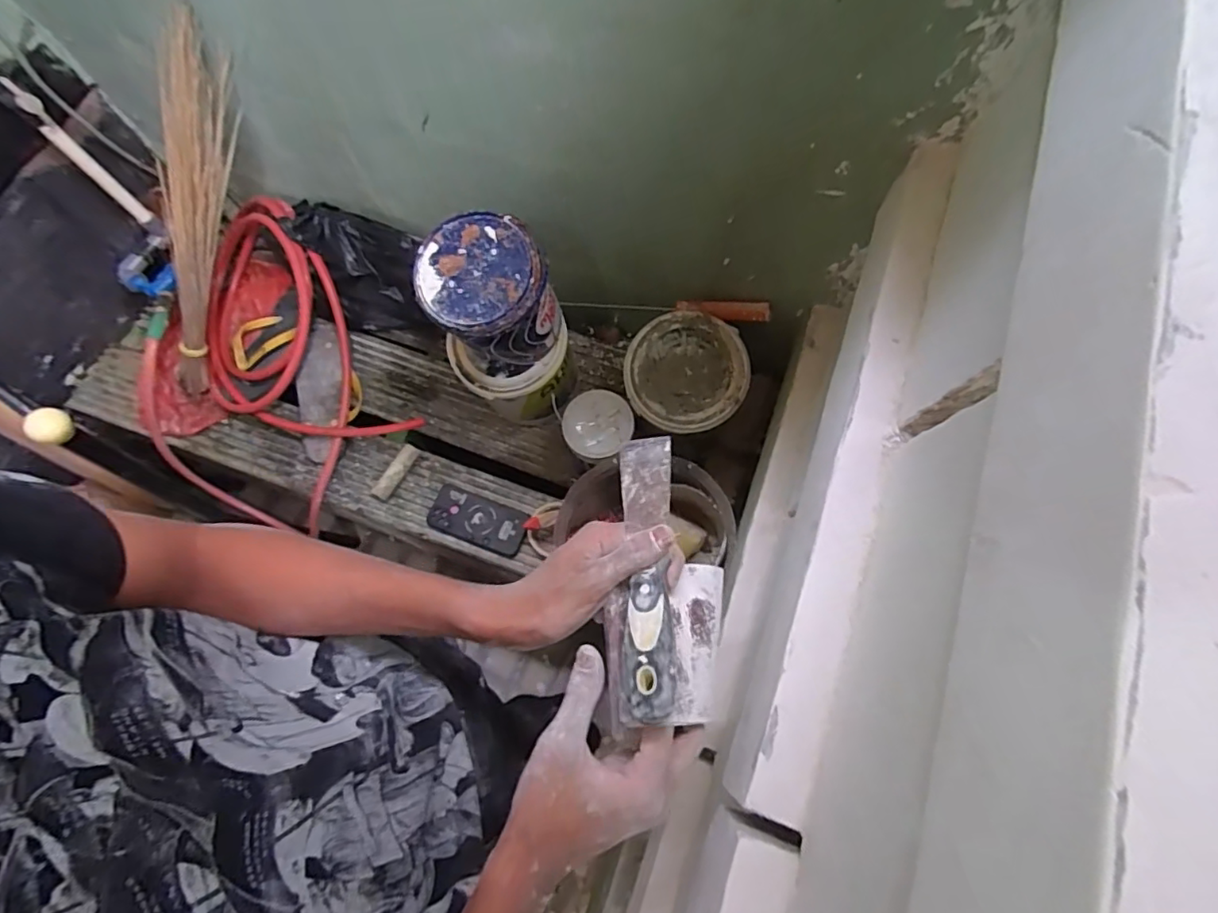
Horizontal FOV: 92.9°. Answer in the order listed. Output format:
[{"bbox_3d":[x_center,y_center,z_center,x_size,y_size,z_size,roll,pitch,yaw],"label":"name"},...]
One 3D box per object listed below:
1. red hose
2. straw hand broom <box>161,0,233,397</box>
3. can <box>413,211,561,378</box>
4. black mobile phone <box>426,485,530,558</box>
[{"bbox_3d":[-0.631,-0.155,0.991,0.421,0.188,0.513,-32,74,-10],"label":"red hose"},{"bbox_3d":[-0.615,-0.341,0.861,0.063,0.566,0.080,41,37,13],"label":"straw hand broom"},{"bbox_3d":[-0.155,-0.196,0.776,0.151,0.200,0.141,0,72,1],"label":"can"},{"bbox_3d":[-0.223,0.109,0.986,0.165,0.016,0.079,19,73,7],"label":"black mobile phone"}]

